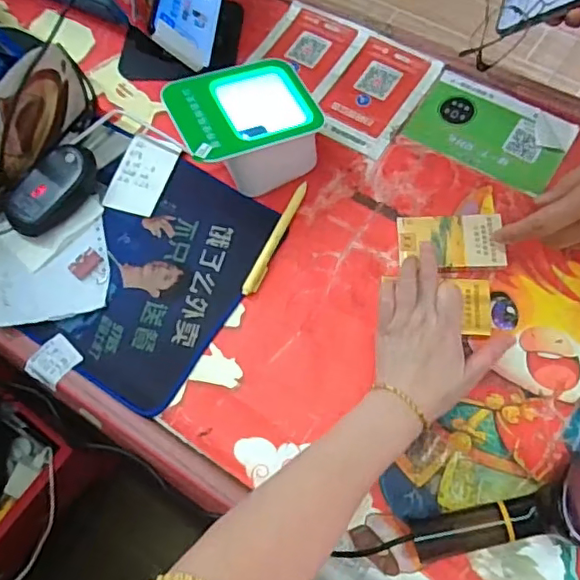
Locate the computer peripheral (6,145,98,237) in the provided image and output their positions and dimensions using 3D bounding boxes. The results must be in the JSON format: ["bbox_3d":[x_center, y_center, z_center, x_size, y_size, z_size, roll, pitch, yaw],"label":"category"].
[{"bbox_3d":[-0.251,-0.106,0.627,0.056,0.029,0.107,28,73,17],"label":"computer peripheral"}]

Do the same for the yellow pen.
[{"bbox_3d":[-0.014,-0.054,0.601,0.014,0.010,0.132,21,72,15],"label":"yellow pen"}]

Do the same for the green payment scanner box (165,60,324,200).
[{"bbox_3d":[-0.041,-0.166,0.600,0.133,0.104,0.099,-26,69,-4],"label":"green payment scanner box"}]

